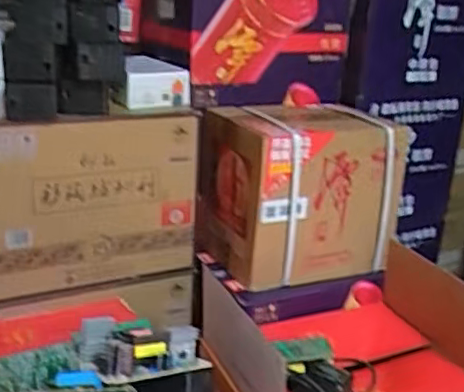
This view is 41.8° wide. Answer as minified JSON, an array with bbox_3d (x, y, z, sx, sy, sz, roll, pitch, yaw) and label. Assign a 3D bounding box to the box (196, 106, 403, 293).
[{"bbox_3d":[0.129,-0.012,1.190,0.357,0.298,0.227,-6,22,-24],"label":"box"}]

